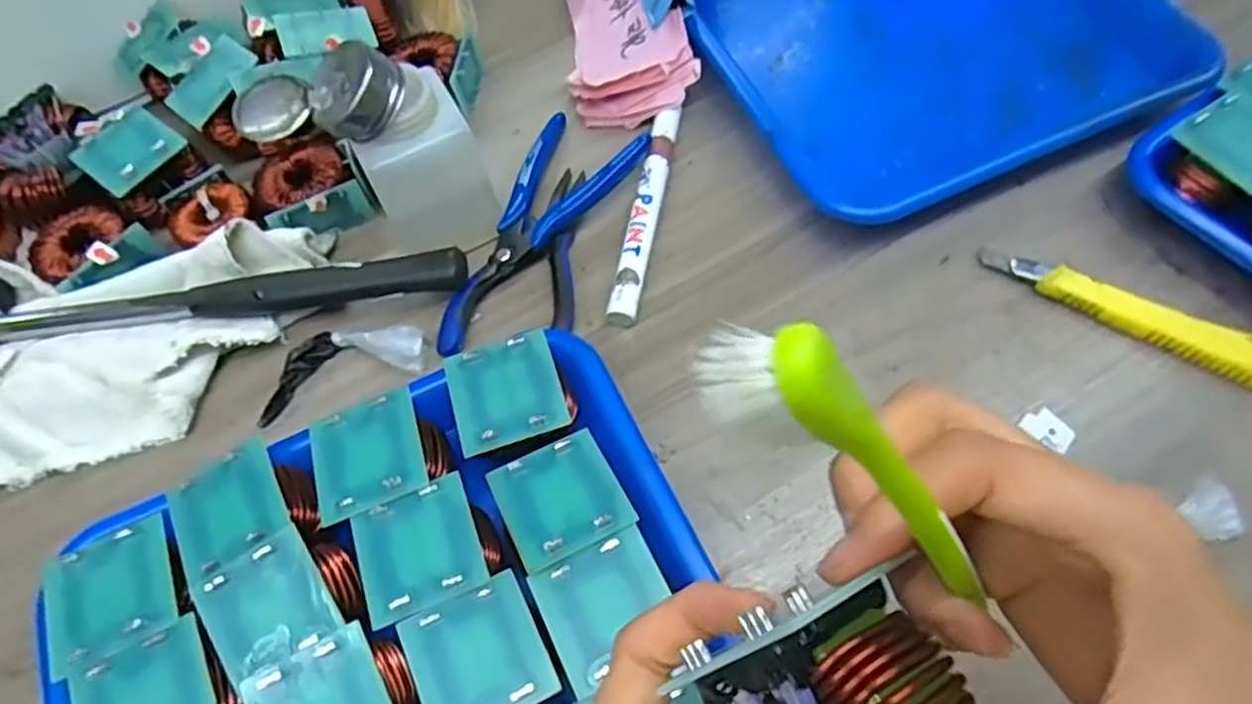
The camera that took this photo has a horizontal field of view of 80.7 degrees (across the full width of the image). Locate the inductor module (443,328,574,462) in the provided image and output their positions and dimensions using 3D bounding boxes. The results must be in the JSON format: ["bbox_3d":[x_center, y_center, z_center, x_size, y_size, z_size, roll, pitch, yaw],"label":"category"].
[{"bbox_3d":[-0.048,0.019,0.308,0.047,0.020,0.047,-20,62,-7],"label":"inductor module"}]

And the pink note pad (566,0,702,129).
[{"bbox_3d":[-0.003,-0.194,0.437,0.071,0.021,0.124,-24,64,27],"label":"pink note pad"}]

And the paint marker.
[{"bbox_3d":[0.011,-0.074,0.395,0.016,0.017,0.138,9,63,9],"label":"paint marker"}]

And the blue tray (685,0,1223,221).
[{"bbox_3d":[0.167,-0.208,0.450,0.259,0.045,0.273,-24,63,-9],"label":"blue tray"}]

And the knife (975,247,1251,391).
[{"bbox_3d":[0.239,-0.019,0.349,0.139,0.013,0.020,27,67,17],"label":"knife"}]

